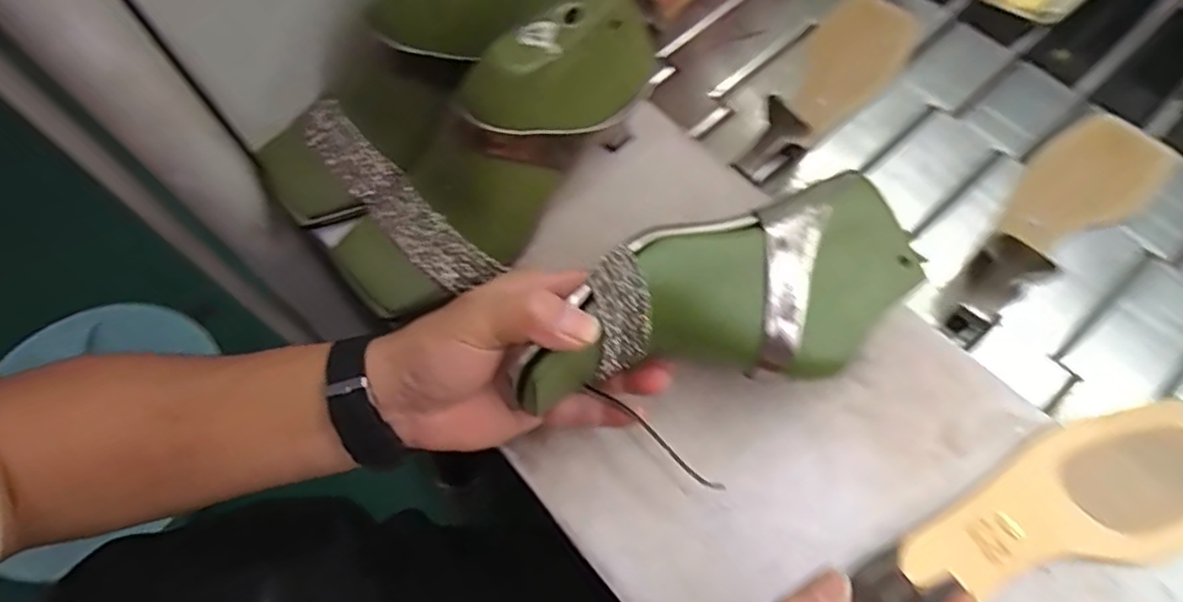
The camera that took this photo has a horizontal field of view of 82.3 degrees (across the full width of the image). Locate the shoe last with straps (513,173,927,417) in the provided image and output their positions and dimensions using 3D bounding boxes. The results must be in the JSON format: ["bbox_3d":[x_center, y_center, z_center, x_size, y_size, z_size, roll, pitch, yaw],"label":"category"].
[{"bbox_3d":[0.070,0.006,0.362,0.224,0.072,0.085,-16,66,-11],"label":"shoe last with straps"}]

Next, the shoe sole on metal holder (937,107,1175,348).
[{"bbox_3d":[0.347,-0.072,0.497,0.252,0.048,0.079,-36,70,-14],"label":"shoe sole on metal holder"}]

